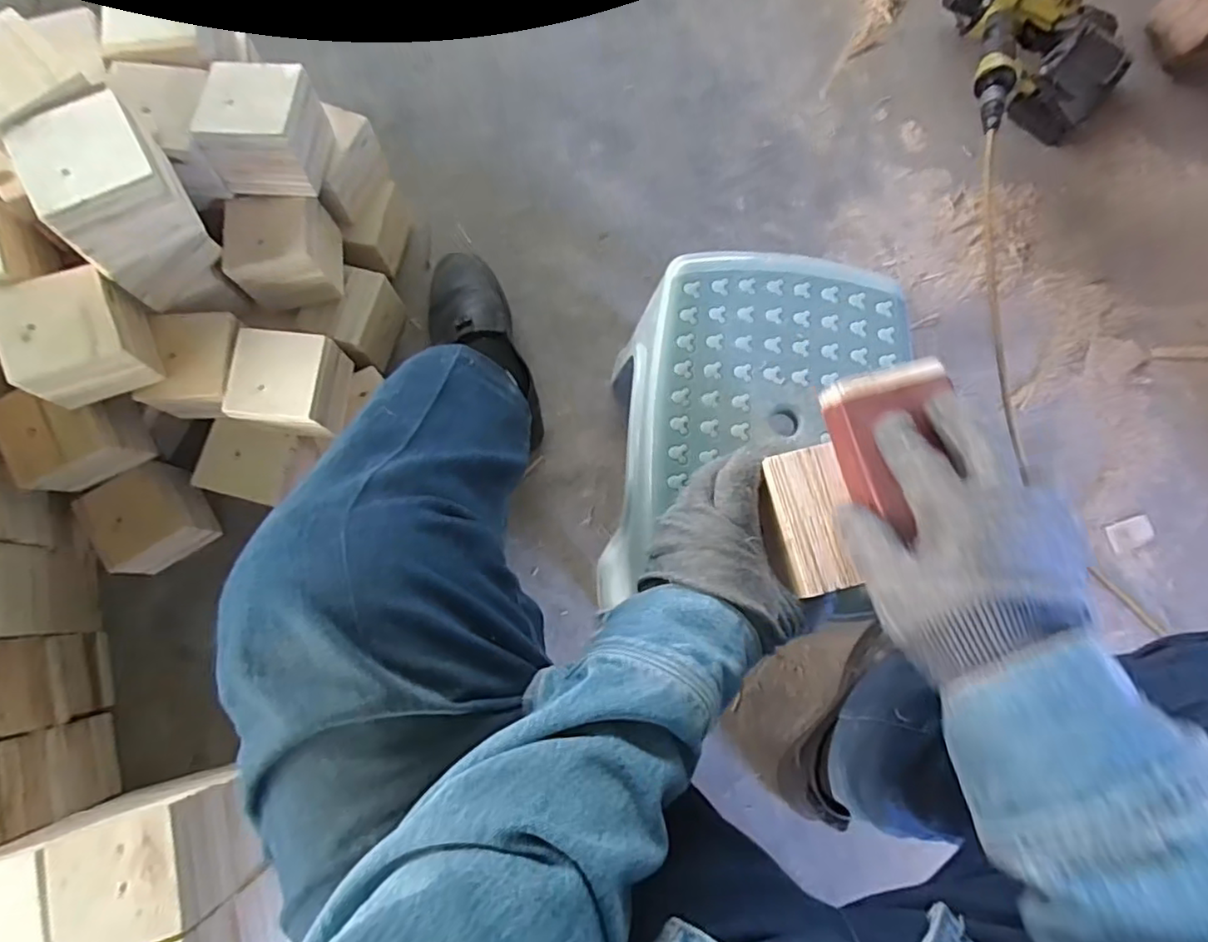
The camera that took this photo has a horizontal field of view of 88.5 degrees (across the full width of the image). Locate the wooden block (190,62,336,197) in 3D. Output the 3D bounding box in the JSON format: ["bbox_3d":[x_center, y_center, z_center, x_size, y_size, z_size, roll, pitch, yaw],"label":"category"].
[{"bbox_3d":[-0.363,-0.362,0.660,0.107,0.077,0.114,1,79,-1],"label":"wooden block"}]

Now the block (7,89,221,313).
[{"bbox_3d":[-0.455,-0.254,0.600,0.104,0.147,0.097,-31,81,-7],"label":"block"}]

